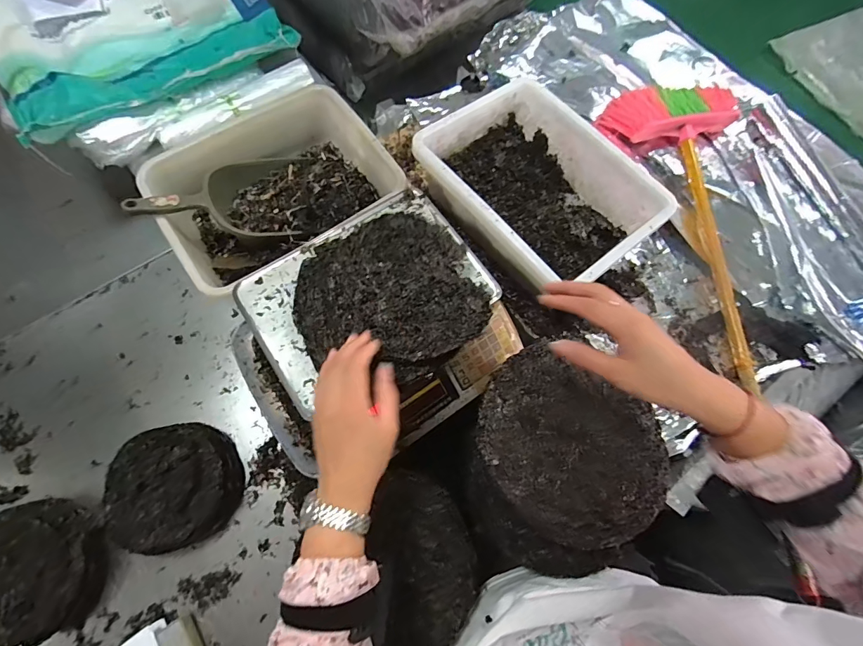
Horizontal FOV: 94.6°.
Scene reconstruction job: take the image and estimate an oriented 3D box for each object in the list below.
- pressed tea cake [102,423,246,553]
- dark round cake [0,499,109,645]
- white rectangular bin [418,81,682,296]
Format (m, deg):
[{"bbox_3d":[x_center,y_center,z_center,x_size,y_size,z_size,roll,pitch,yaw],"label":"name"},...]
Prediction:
[{"bbox_3d":[-0.456,0.289,0.712,0.207,0.069,0.205,-17,71,-8],"label":"pressed tea cake"},{"bbox_3d":[-0.666,0.414,0.666,0.205,0.071,0.207,1,70,-2],"label":"dark round cake"},{"bbox_3d":[0.180,-0.221,0.702,0.272,0.153,0.356,-37,75,-13],"label":"white rectangular bin"}]

